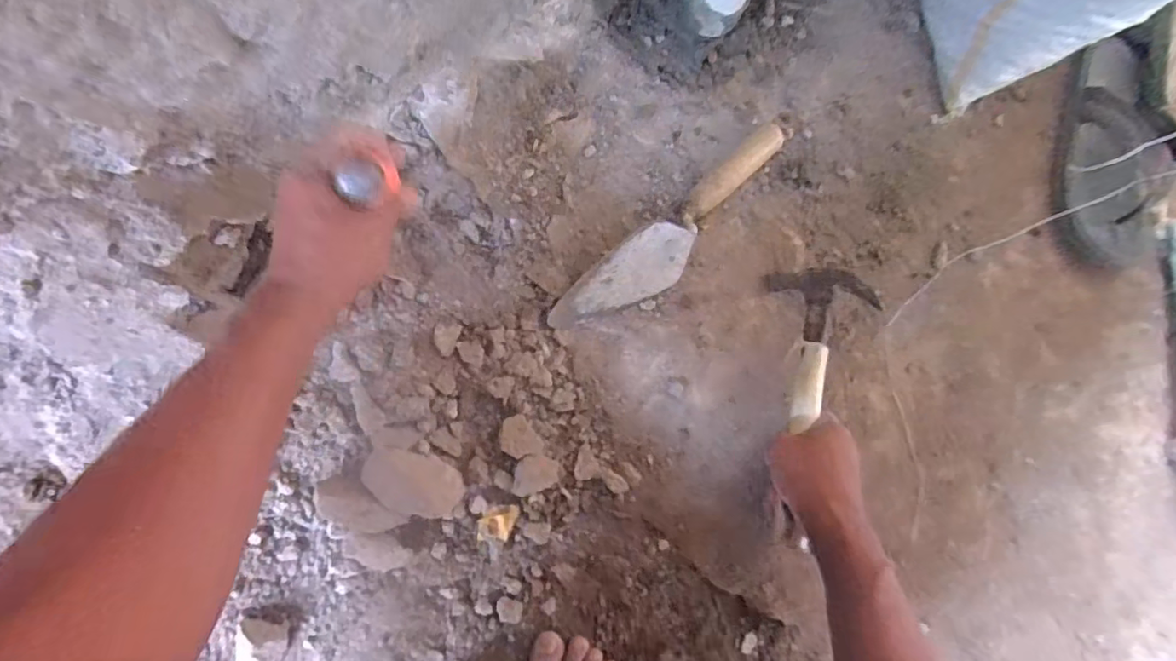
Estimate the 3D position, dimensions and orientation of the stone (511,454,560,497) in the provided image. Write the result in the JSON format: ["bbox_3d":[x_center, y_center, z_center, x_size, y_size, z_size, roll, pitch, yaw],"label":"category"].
[{"bbox_3d":[-0.049,0.140,0.559,0.043,0.017,0.039,4,85,-6],"label":"stone"}]

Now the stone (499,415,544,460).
[{"bbox_3d":[-0.065,0.104,0.553,0.032,0.022,0.045,-35,89,-8],"label":"stone"}]

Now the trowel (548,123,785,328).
[{"bbox_3d":[0.096,-0.098,0.577,0.315,0.055,0.064,-41,90,-8],"label":"trowel"}]

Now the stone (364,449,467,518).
[{"bbox_3d":[-0.156,0.135,0.521,0.088,0.066,0.051,21,82,-5],"label":"stone"}]

